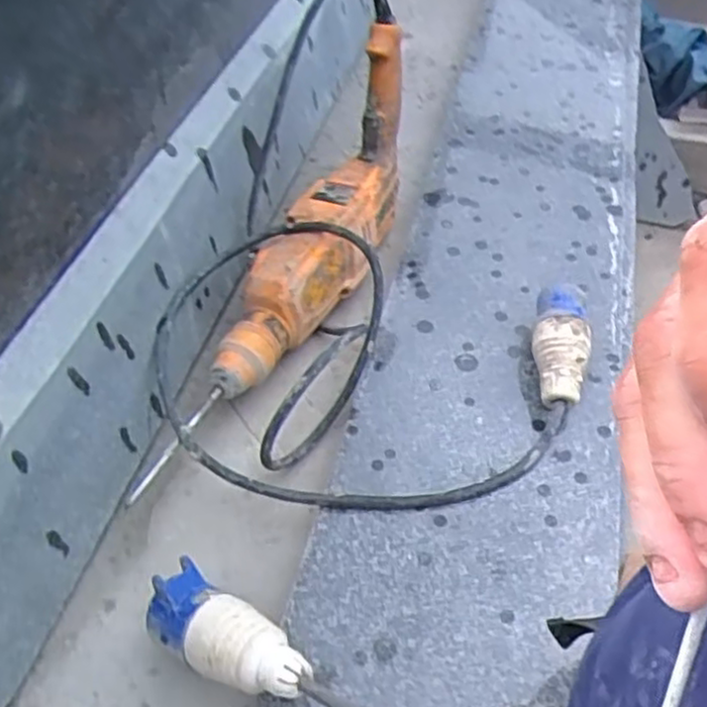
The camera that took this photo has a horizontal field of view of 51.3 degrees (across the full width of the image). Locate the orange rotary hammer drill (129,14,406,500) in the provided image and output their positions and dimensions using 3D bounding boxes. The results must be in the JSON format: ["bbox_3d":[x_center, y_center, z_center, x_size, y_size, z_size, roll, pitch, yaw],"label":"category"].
[{"bbox_3d":[-0.051,-0.095,0.651,0.099,0.206,0.478,22,52,15],"label":"orange rotary hammer drill"}]

